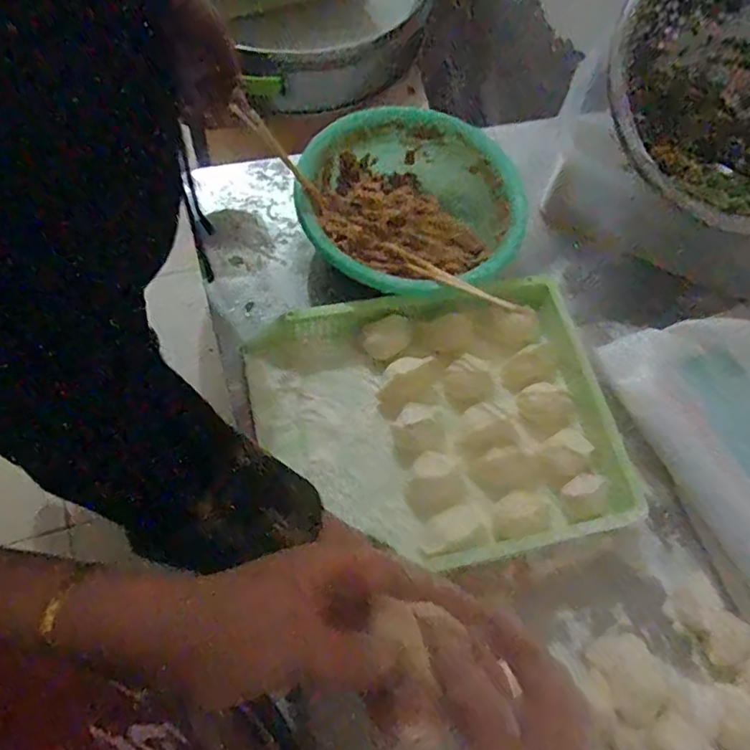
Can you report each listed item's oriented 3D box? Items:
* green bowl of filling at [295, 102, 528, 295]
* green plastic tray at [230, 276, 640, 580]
[{"bbox_3d":[0.044,-0.188,0.645,0.255,0.071,0.244,1,64,-3],"label":"green bowl of filling"},{"bbox_3d":[0.064,0.047,0.555,0.333,0.039,0.260,-11,65,-9],"label":"green plastic tray"}]

